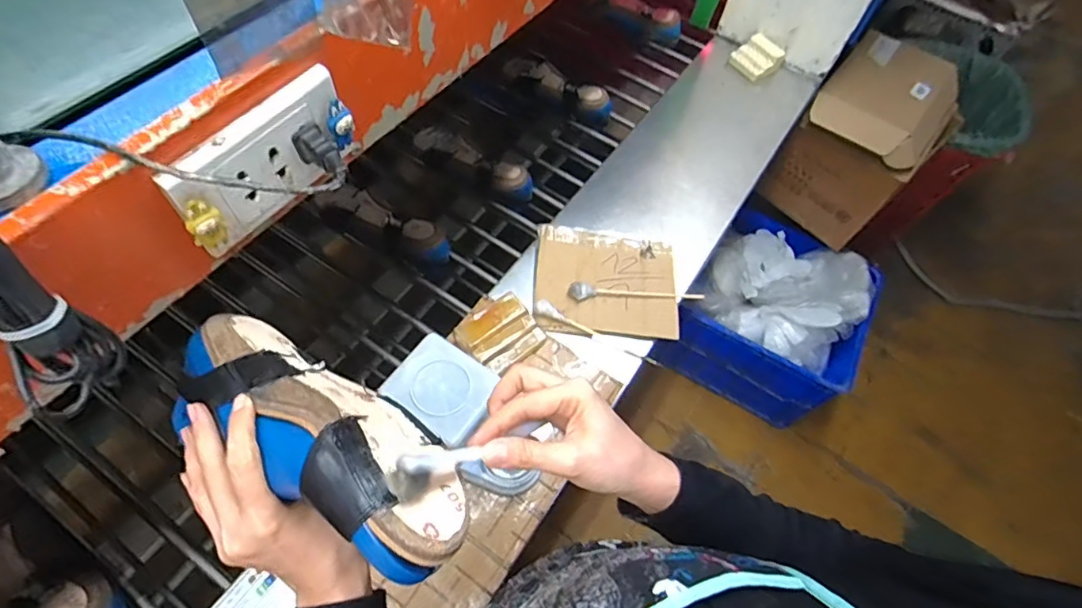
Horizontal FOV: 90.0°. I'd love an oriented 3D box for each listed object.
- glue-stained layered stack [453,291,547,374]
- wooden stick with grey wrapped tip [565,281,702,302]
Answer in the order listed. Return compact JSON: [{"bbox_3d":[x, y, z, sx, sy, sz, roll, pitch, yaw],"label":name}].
[{"bbox_3d":[-0.054,0.040,0.714,0.095,0.045,0.080,-34,67,-22],"label":"glue-stained layered stack"},{"bbox_3d":[0.139,-0.020,0.782,0.199,0.015,0.027,0,59,-4],"label":"wooden stick with grey wrapped tip"}]

